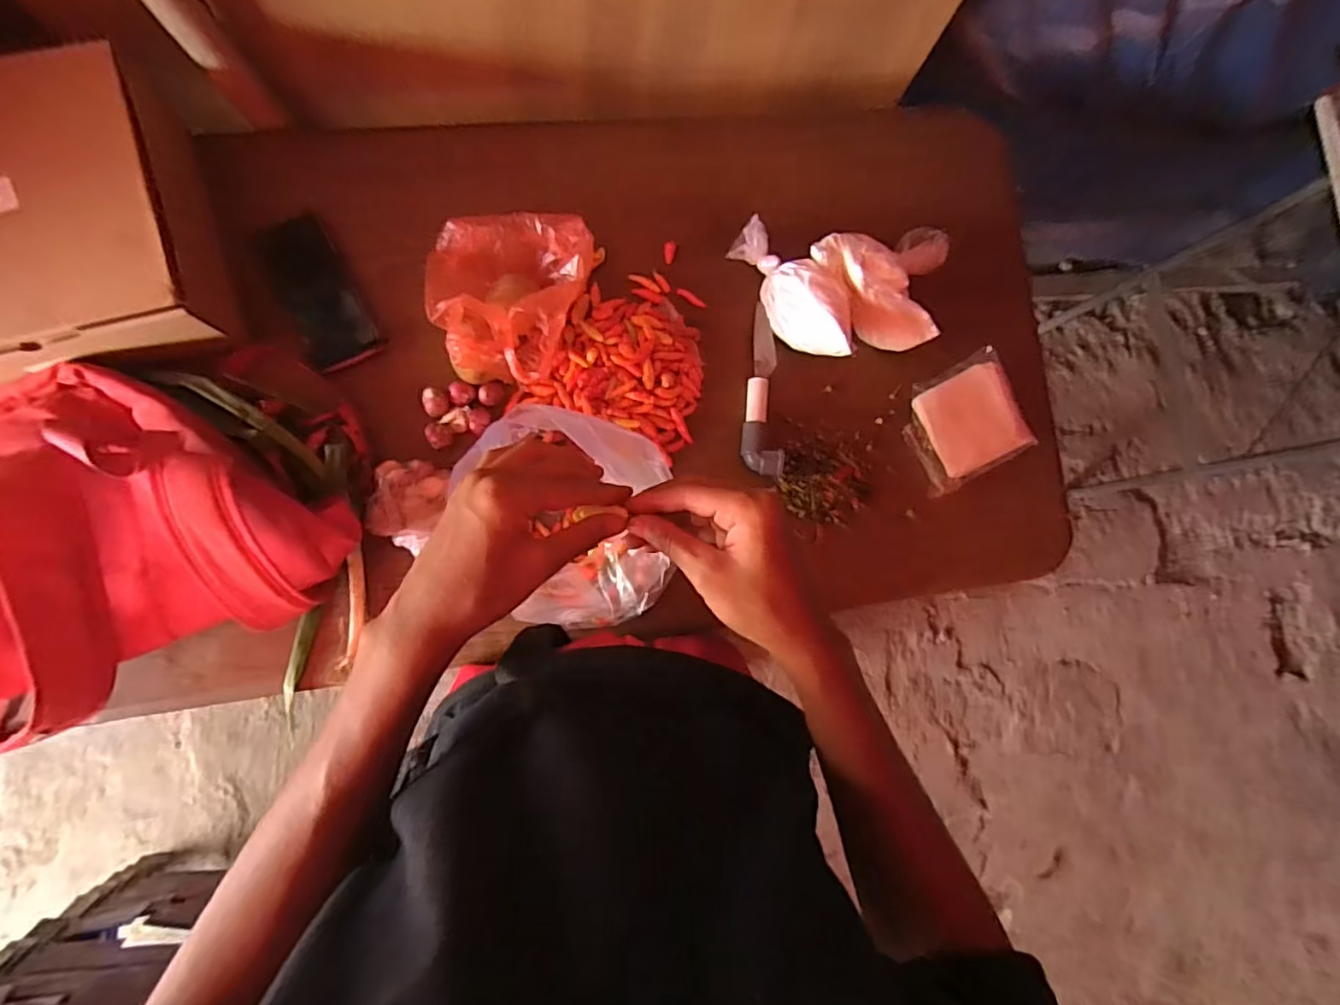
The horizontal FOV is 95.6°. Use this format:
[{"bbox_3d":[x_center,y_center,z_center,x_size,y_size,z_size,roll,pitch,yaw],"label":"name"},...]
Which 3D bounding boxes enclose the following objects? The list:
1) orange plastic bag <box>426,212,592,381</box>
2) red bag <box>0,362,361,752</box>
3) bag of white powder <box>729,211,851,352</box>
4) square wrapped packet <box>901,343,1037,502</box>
[{"bbox_3d":[-0.167,-0.214,0.624,0.165,0.086,0.186,2,84,-7],"label":"orange plastic bag"},{"bbox_3d":[-0.531,0.022,0.534,0.420,0.160,0.302,-26,88,-9],"label":"red bag"},{"bbox_3d":[0.147,-0.239,0.678,0.079,0.060,0.180,-33,76,-10],"label":"bag of white powder"},{"bbox_3d":[0.349,-0.095,0.715,0.151,0.027,0.127,-26,88,-9],"label":"square wrapped packet"}]

